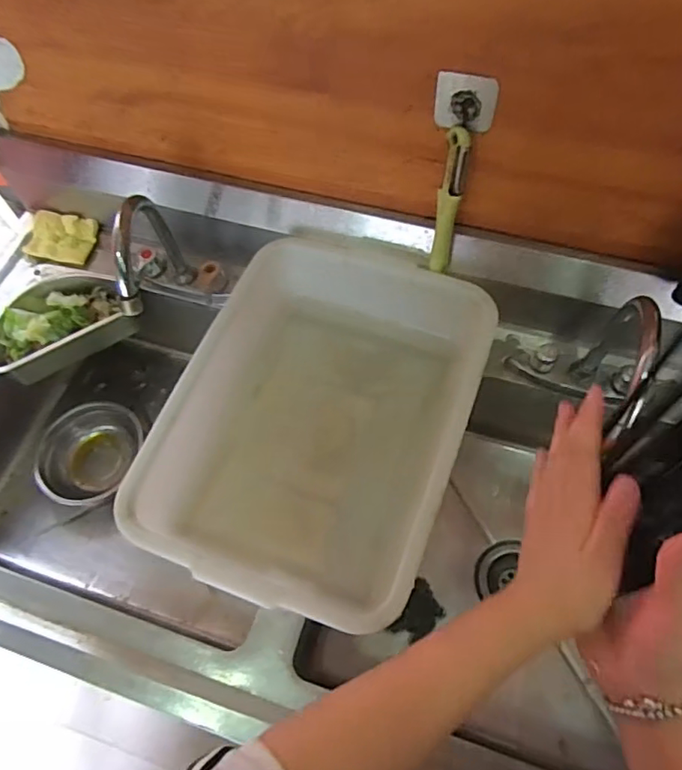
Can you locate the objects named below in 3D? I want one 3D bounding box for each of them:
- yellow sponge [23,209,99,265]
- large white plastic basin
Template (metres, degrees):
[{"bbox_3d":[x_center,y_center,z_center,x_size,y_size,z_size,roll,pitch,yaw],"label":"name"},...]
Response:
[{"bbox_3d":[-0.416,-0.219,0.827,0.094,0.010,0.074,13,81,-2],"label":"yellow sponge"},{"bbox_3d":[-0.022,0.039,0.640,0.299,0.119,0.401,17,65,11],"label":"large white plastic basin"}]

